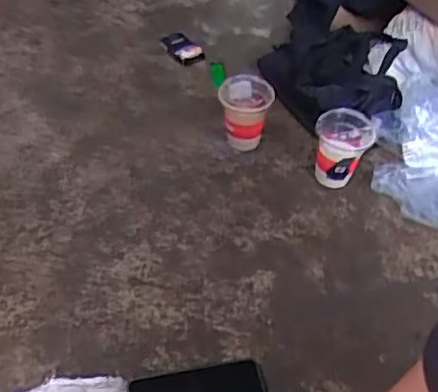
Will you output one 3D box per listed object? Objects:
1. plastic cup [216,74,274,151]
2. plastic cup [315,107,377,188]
[{"bbox_3d":[0.046,-0.142,1.107,0.092,0.117,0.096,-3,46,-4],"label":"plastic cup"},{"bbox_3d":[0.205,-0.077,1.046,0.089,0.105,0.096,1,46,-1],"label":"plastic cup"}]

